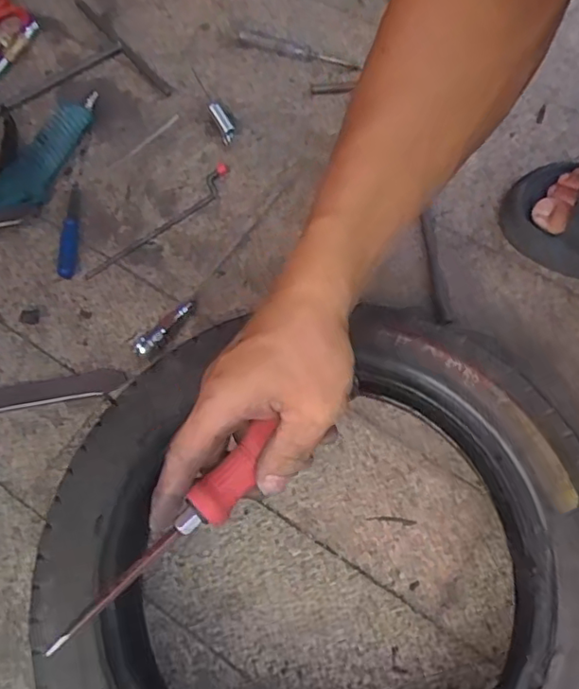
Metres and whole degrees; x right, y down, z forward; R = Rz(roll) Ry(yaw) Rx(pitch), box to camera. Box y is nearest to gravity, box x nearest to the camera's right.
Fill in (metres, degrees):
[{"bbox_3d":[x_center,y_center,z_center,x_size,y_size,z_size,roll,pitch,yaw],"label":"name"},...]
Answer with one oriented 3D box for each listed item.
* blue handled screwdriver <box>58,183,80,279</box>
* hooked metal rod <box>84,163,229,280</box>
[{"bbox_3d":[-0.202,-0.110,0.565,0.016,0.016,0.104,-3,65,1],"label":"blue handled screwdriver"},{"bbox_3d":[-0.118,-0.115,0.579,0.026,0.004,0.176,39,72,18],"label":"hooked metal rod"}]

